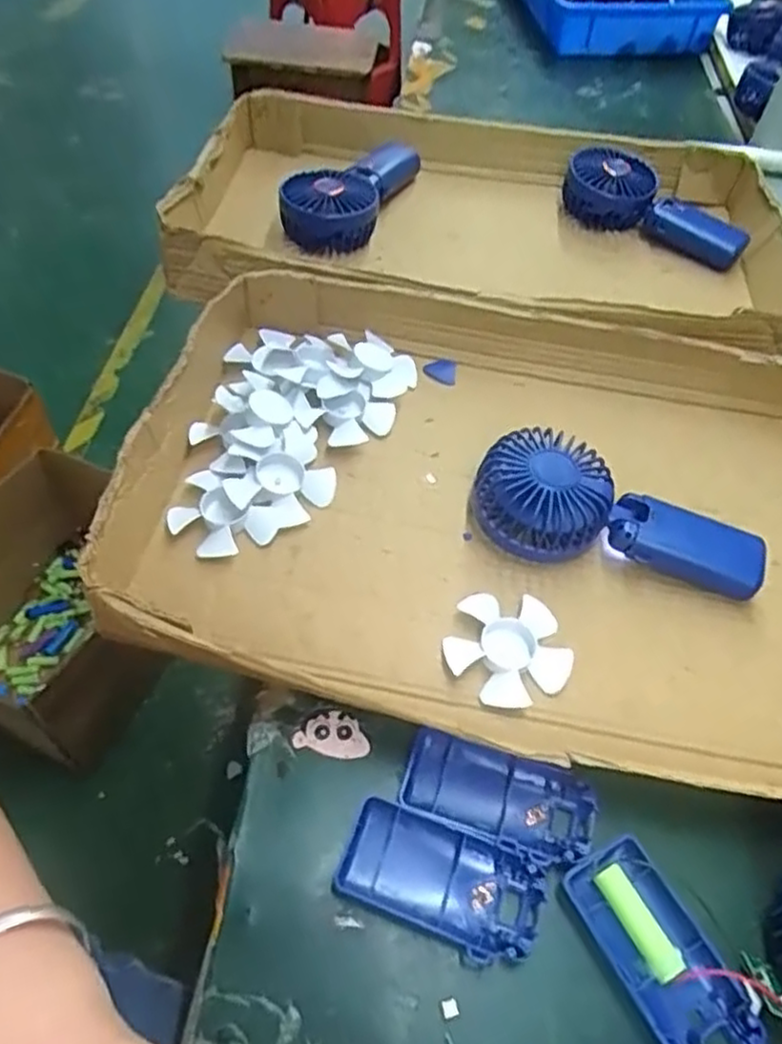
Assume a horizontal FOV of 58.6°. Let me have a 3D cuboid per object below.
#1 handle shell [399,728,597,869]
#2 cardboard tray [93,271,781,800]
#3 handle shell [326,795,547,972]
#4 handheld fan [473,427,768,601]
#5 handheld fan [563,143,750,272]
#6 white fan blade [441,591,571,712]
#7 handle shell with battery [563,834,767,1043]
[{"bbox_3d":[0.053,0.139,0.351,0.095,0.012,0.046,16,54,8],"label":"handle shell"},{"bbox_3d":[0.104,-0.010,0.441,0.521,0.055,0.315,13,54,6],"label":"cardboard tray"},{"bbox_3d":[0.024,0.168,0.329,0.093,0.015,0.046,19,55,10],"label":"handle shell"},{"bbox_3d":[0.145,-0.010,0.448,0.177,0.045,0.083,11,54,4],"label":"handheld fan"},{"bbox_3d":[0.258,-0.308,0.677,0.182,0.049,0.068,25,56,14],"label":"handheld fan"},{"bbox_3d":[0.066,0.073,0.405,0.070,0.010,0.067,2,53,-2],"label":"white fan blade"},{"bbox_3d":[0.122,0.195,0.315,0.043,0.014,0.092,-22,58,-19],"label":"handle shell with battery"}]

